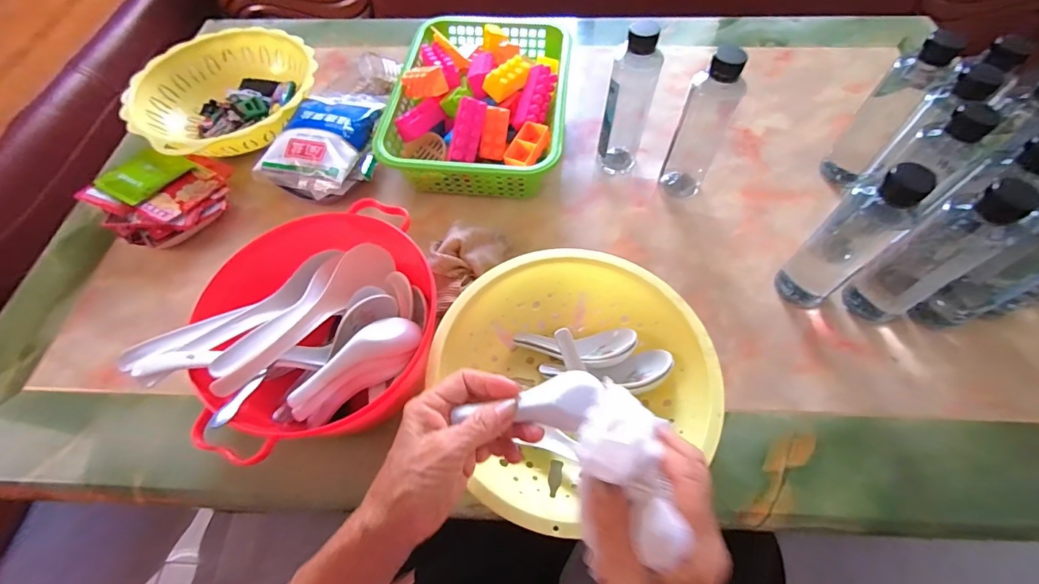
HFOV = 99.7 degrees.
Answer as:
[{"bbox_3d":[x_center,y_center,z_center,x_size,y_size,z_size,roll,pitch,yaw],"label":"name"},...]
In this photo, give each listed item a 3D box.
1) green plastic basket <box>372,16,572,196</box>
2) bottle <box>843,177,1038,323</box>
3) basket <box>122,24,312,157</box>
[{"bbox_3d":[-0.048,-0.260,0.584,0.217,0.080,0.291,5,60,4],"label":"green plastic basket"},{"bbox_3d":[0.380,-0.033,0.403,0.047,0.178,0.055,-27,63,-13],"label":"bottle"},{"bbox_3d":[-0.410,-0.278,0.624,0.237,0.065,0.234,-27,63,-14],"label":"basket"}]

